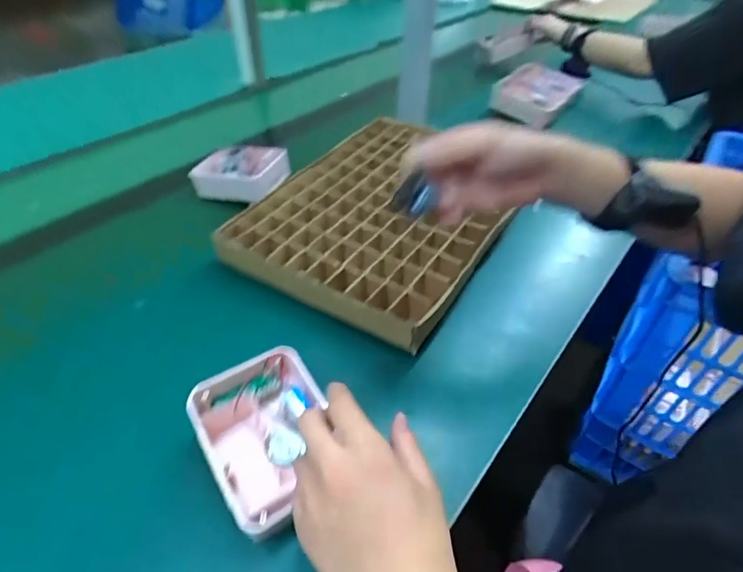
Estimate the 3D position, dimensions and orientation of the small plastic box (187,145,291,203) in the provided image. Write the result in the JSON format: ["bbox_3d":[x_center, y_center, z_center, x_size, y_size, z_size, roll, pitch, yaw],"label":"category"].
[{"bbox_3d":[-0.200,-0.177,0.697,0.141,0.061,0.064,4,44,2],"label":"small plastic box"}]

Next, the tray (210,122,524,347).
[{"bbox_3d":[0.031,-0.113,0.619,0.308,0.042,0.432,22,48,19],"label":"tray"}]

